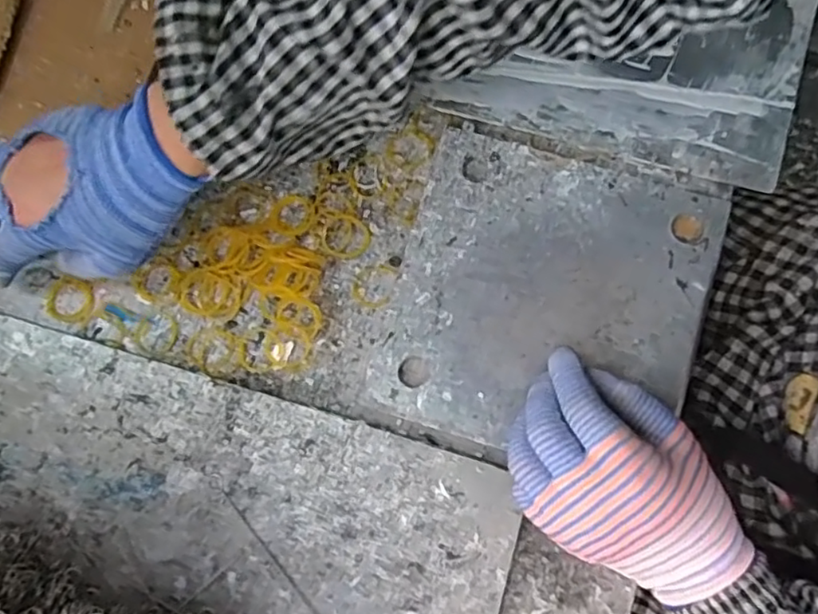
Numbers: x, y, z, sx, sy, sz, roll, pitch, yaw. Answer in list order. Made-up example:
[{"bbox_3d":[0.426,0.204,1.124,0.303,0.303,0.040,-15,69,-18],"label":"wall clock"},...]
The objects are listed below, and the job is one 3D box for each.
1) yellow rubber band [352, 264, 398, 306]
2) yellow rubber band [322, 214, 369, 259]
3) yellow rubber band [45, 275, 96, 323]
[{"bbox_3d":[-0.024,-0.015,0.422,0.027,0.007,0.030,17,80,3],"label":"yellow rubber band"},{"bbox_3d":[-0.043,-0.048,0.427,0.033,0.004,0.029,19,80,3],"label":"yellow rubber band"},{"bbox_3d":[-0.227,-0.005,0.425,0.033,0.004,0.030,16,80,3],"label":"yellow rubber band"}]

